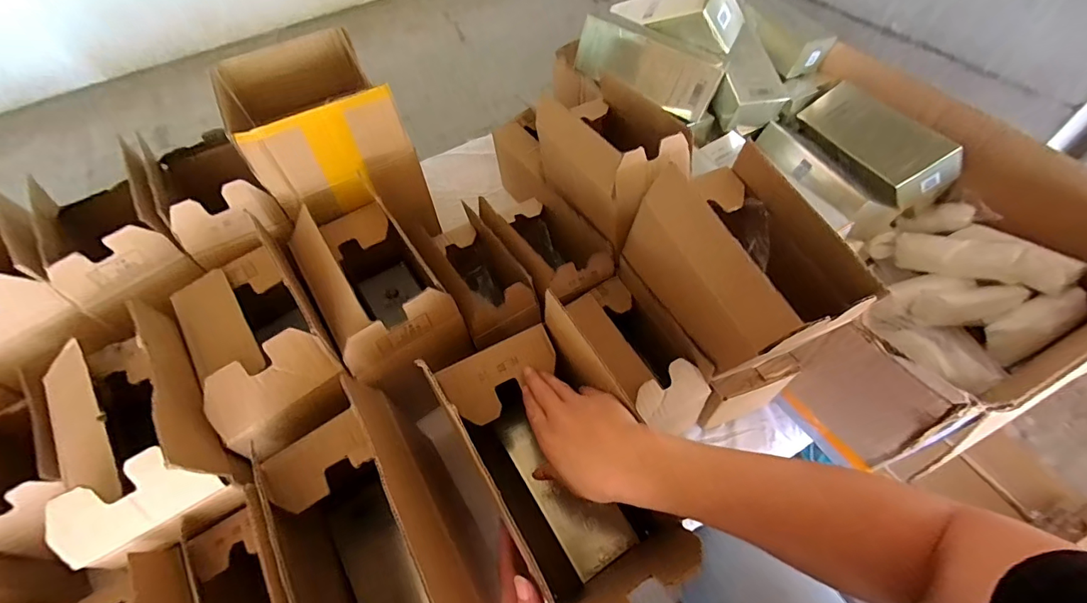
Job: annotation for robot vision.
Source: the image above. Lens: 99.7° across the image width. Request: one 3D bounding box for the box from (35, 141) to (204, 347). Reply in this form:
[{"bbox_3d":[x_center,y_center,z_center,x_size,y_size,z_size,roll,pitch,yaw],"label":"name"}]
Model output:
[{"bbox_3d":[-0.571,-0.099,0.608,0.138,0.092,0.239,-36,60,-19],"label":"box"}]

